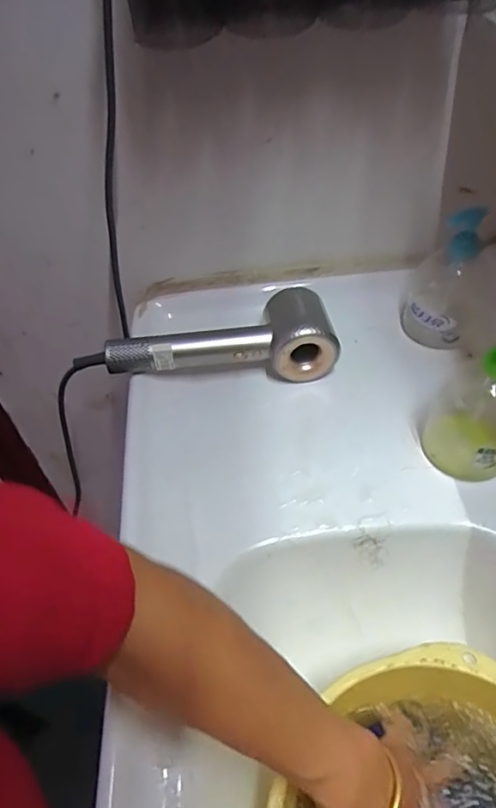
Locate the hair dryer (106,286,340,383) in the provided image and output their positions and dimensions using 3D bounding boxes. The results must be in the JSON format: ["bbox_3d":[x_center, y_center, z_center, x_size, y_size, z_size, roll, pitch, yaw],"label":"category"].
[{"bbox_3d":[-0.029,-0.074,0.606,0.251,0.072,0.091,-4,48,2],"label":"hair dryer"}]

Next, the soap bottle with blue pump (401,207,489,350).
[{"bbox_3d":[0.220,-0.141,0.593,0.077,0.159,0.080,9,50,13],"label":"soap bottle with blue pump"}]

